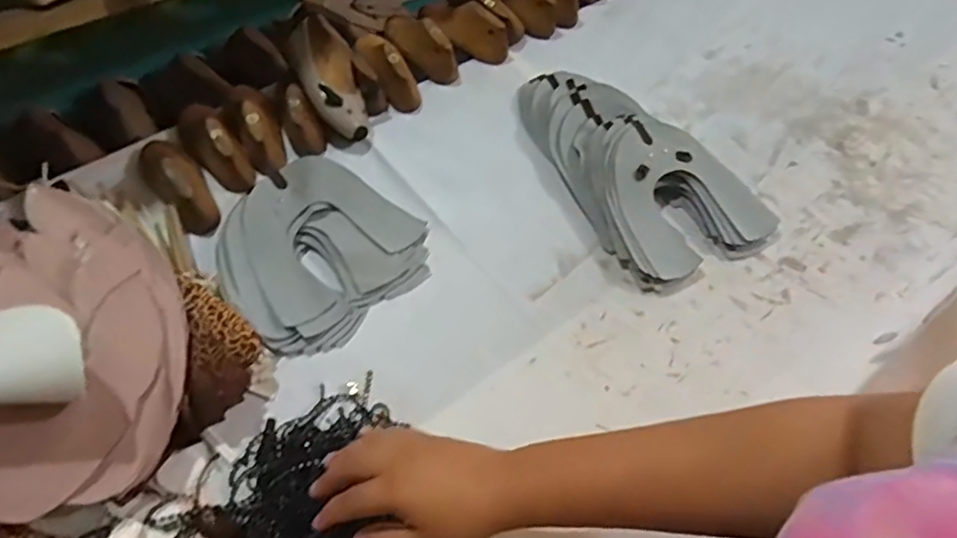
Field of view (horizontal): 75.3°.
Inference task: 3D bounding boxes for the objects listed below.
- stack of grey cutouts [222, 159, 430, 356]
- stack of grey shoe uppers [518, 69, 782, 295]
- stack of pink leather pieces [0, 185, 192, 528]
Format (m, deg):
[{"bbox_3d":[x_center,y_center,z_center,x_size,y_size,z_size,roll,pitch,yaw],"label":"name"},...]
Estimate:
[{"bbox_3d":[-0.158,-0.025,0.606,0.191,0.038,0.185,-39,66,-24],"label":"stack of grey cutouts"},{"bbox_3d":[0.155,-0.120,0.676,0.177,0.050,0.326,-34,64,-22],"label":"stack of grey shoe uppers"},{"bbox_3d":[-0.321,0.053,0.443,0.203,0.101,0.234,19,58,10],"label":"stack of pink leather pieces"}]

